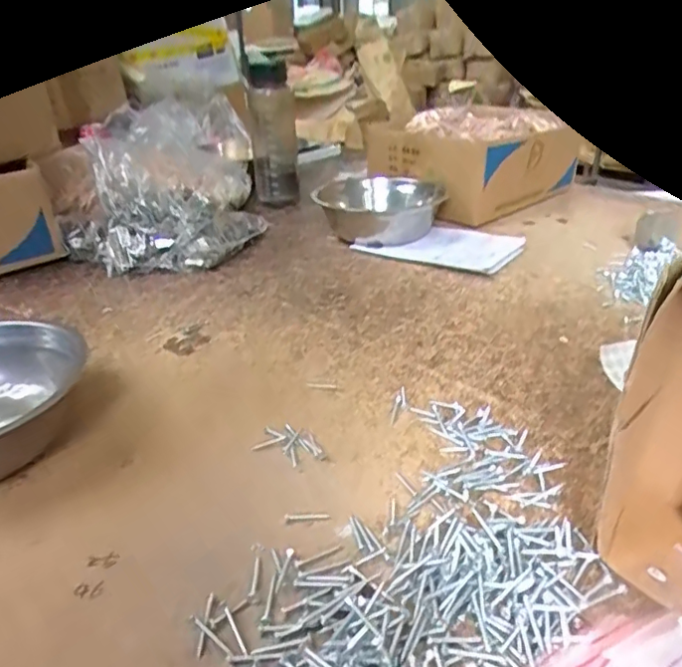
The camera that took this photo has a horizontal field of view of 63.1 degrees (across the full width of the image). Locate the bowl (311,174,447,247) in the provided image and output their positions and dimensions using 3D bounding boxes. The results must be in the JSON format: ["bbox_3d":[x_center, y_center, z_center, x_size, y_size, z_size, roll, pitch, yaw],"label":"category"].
[{"bbox_3d":[0.059,-0.192,0.876,0.175,0.072,0.175,-2,29,1],"label":"bowl"}]

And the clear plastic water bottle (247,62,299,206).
[{"bbox_3d":[-0.124,-0.360,1.022,0.081,0.243,0.086,-6,29,-6],"label":"clear plastic water bottle"}]

